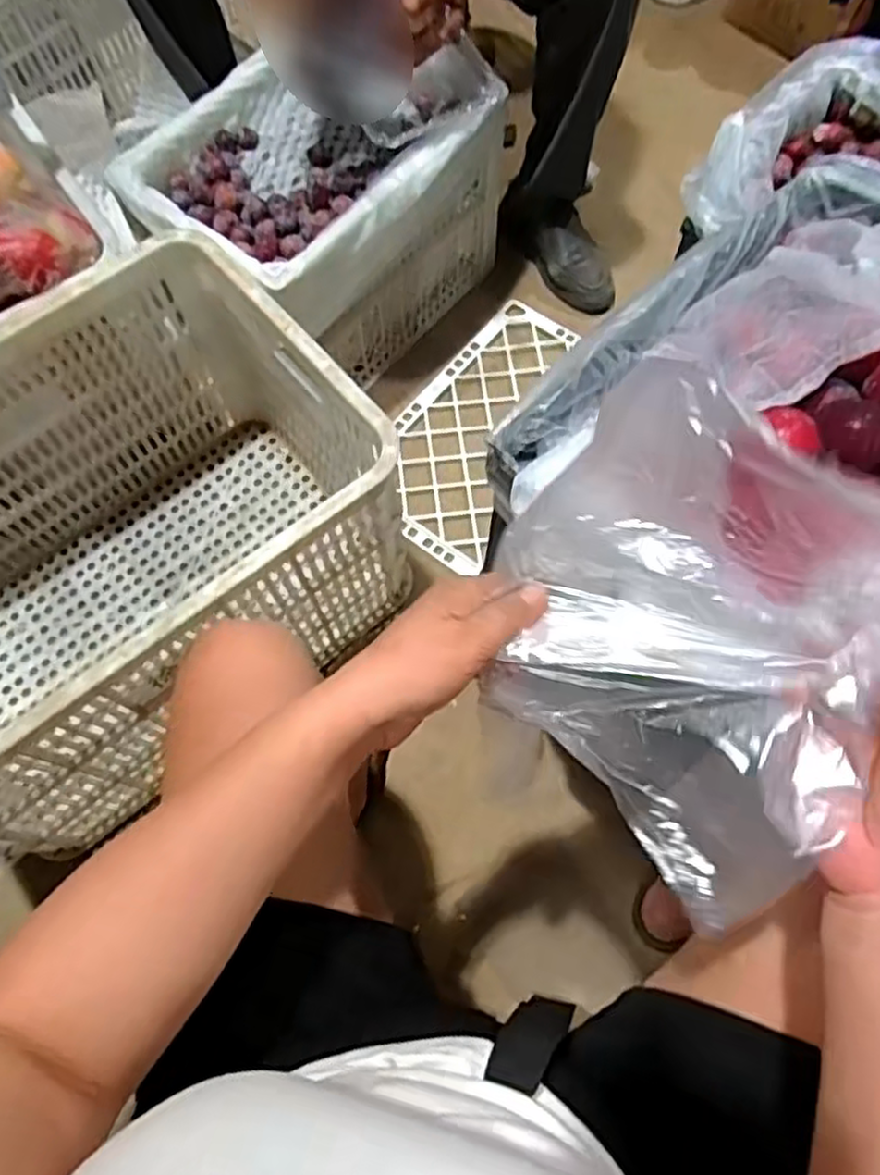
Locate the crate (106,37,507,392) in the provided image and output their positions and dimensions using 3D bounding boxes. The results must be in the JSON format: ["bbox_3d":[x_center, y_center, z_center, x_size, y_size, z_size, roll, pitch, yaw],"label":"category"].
[{"bbox_3d":[-0.170,-0.543,1.092,0.349,0.322,0.466,36,73,14],"label":"crate"}]

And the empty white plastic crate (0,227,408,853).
[{"bbox_3d":[-0.391,-0.033,0.870,0.615,0.352,0.428,-39,73,-13],"label":"empty white plastic crate"}]

